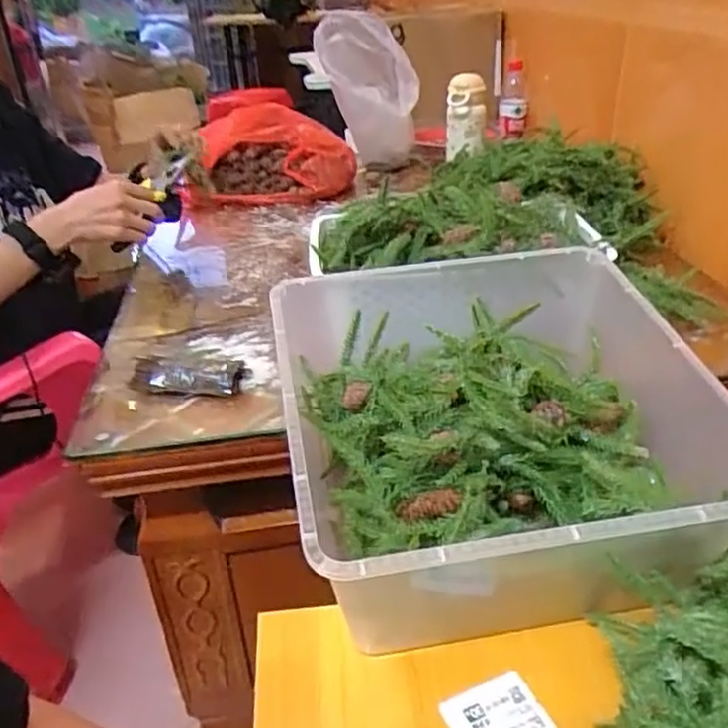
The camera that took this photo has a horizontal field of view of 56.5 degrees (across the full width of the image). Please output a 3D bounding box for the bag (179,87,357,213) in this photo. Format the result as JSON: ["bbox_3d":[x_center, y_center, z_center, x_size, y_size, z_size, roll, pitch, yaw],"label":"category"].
[{"bbox_3d":[-0.186,-0.435,1.365,0.319,0.150,0.350,-4,30,-1],"label":"bag"}]

